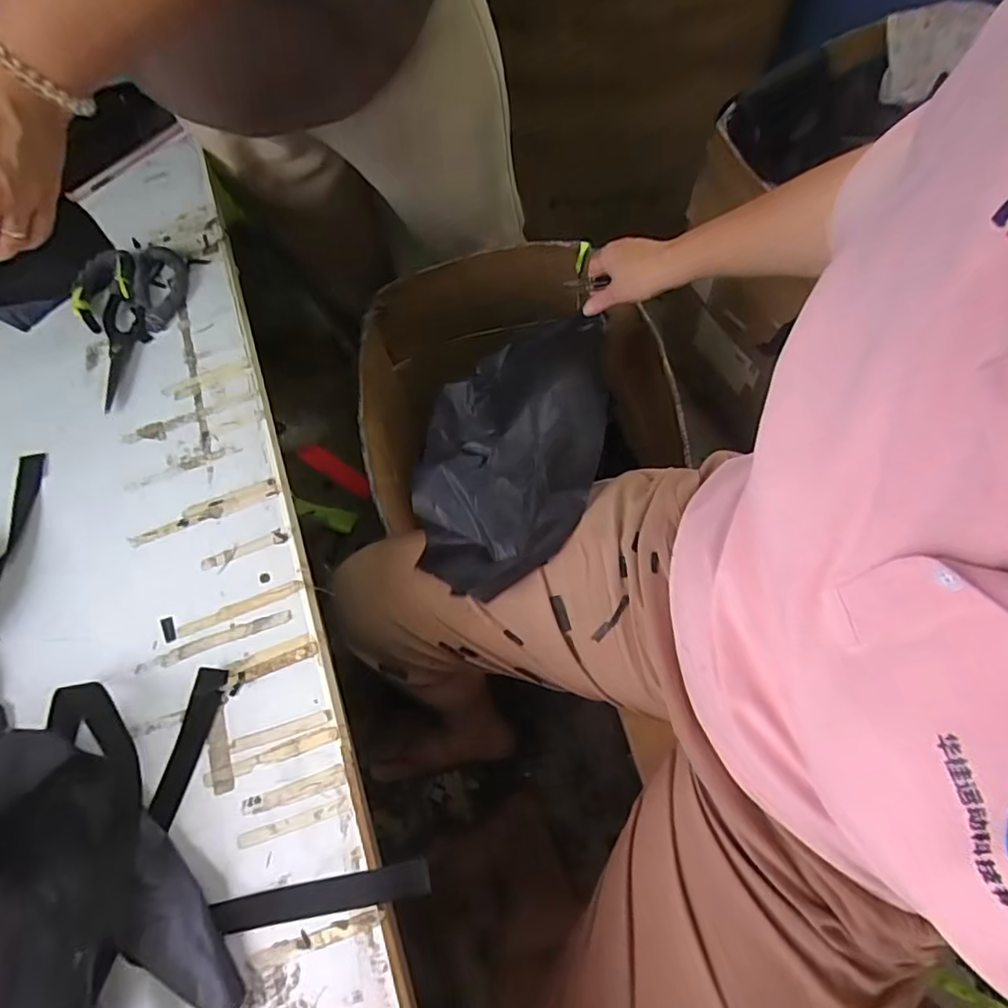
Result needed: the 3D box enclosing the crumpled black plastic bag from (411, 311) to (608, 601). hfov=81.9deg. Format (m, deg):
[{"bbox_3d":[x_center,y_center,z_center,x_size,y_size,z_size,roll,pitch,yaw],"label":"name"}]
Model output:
[{"bbox_3d":[0.017,-0.075,0.604,0.162,0.076,0.375,13,52,8],"label":"crumpled black plastic bag"}]

